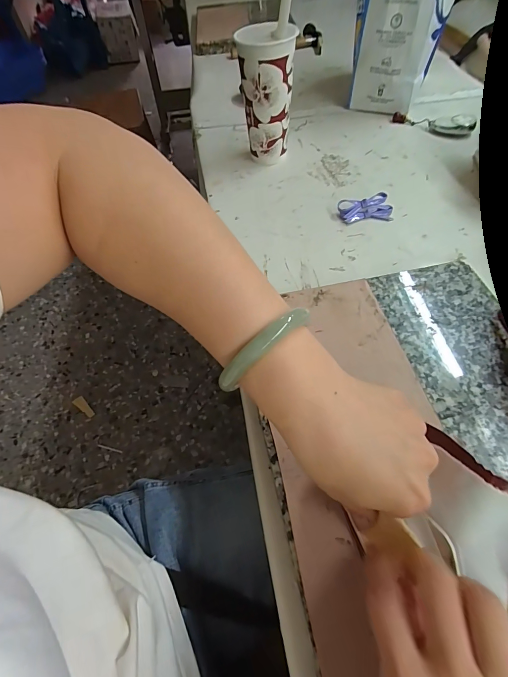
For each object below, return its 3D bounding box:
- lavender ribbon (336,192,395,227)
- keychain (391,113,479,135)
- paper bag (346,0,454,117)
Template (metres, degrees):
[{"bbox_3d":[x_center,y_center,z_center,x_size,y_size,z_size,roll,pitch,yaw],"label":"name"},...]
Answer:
[{"bbox_3d":[0.162,-0.186,0.490,0.074,0.019,0.038,-6,55,0],"label":"lavender ribbon"},{"bbox_3d":[0.323,-0.393,0.613,0.137,0.025,0.033,29,62,22],"label":"keychain"},{"bbox_3d":[0.259,-0.556,0.614,0.153,0.210,0.179,20,59,17],"label":"paper bag"}]

